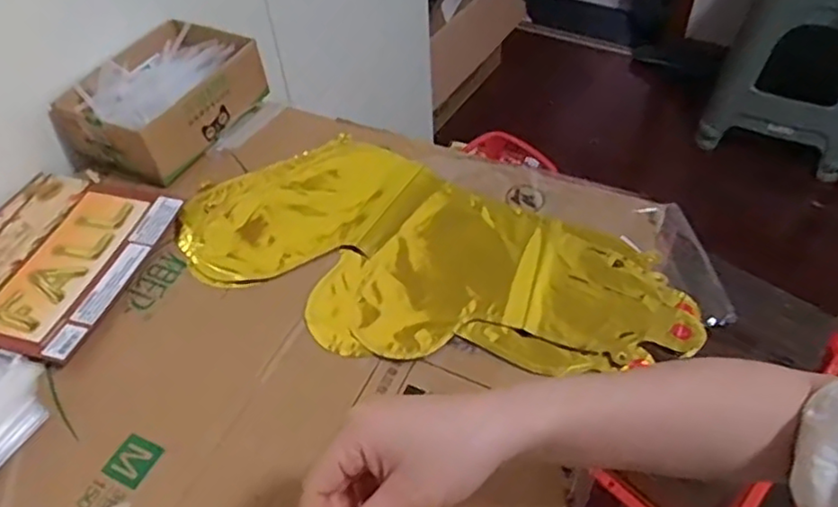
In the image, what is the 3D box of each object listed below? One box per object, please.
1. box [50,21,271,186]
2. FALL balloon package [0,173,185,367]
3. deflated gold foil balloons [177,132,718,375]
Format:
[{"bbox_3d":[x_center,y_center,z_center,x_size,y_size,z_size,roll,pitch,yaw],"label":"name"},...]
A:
[{"bbox_3d":[-0.276,-0.174,0.709,0.146,0.062,0.193,21,54,20],"label":"box"},{"bbox_3d":[-0.342,-0.002,0.595,0.188,0.011,0.198,12,51,13],"label":"FALL balloon package"},{"bbox_3d":[0.001,0.002,0.572,0.437,0.016,0.213,25,55,22],"label":"deflated gold foil balloons"}]

